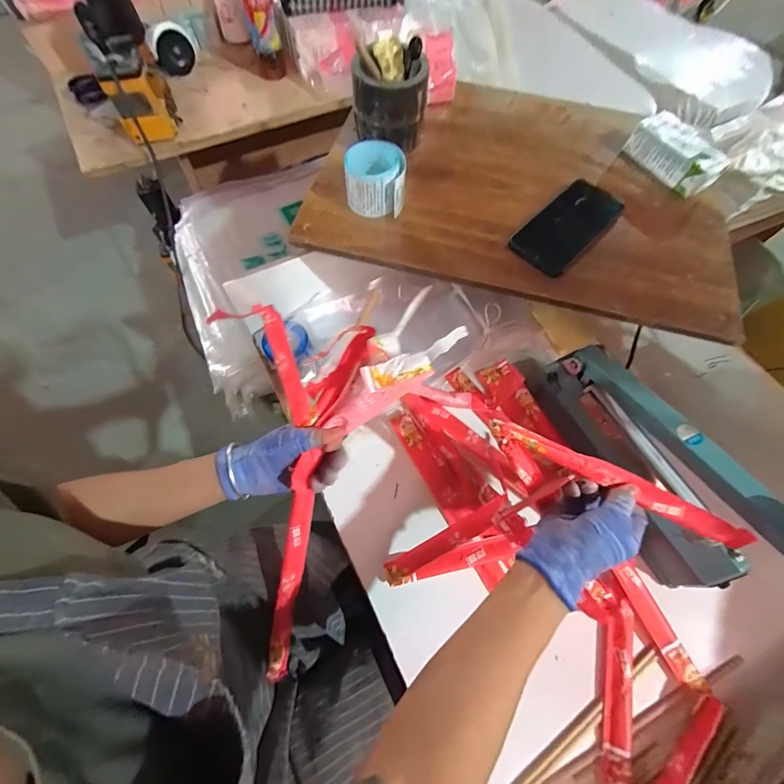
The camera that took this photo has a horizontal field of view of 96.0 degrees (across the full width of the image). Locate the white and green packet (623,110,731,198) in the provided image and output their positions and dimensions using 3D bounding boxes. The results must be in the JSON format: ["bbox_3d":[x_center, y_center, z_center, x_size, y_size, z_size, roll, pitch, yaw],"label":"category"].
[{"bbox_3d":[0.398,-0.332,0.492,0.059,0.039,0.125,-28,70,-12],"label":"white and green packet"}]

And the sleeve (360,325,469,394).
[{"bbox_3d":[0.028,-0.031,0.356,0.118,0.015,0.033,-22,69,-10],"label":"sleeve"}]

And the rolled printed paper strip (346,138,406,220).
[{"bbox_3d":[-0.022,-0.264,0.438,0.069,0.053,0.067,-3,67,-2],"label":"rolled printed paper strip"}]

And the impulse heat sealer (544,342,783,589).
[{"bbox_3d":[0.291,0.073,0.403,0.068,0.171,0.294,-28,70,-12],"label":"impulse heat sealer"}]

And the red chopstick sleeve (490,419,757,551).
[{"bbox_3d":[0.215,0.086,0.340,0.249,0.019,0.024,26,69,4],"label":"red chopstick sleeve"}]

